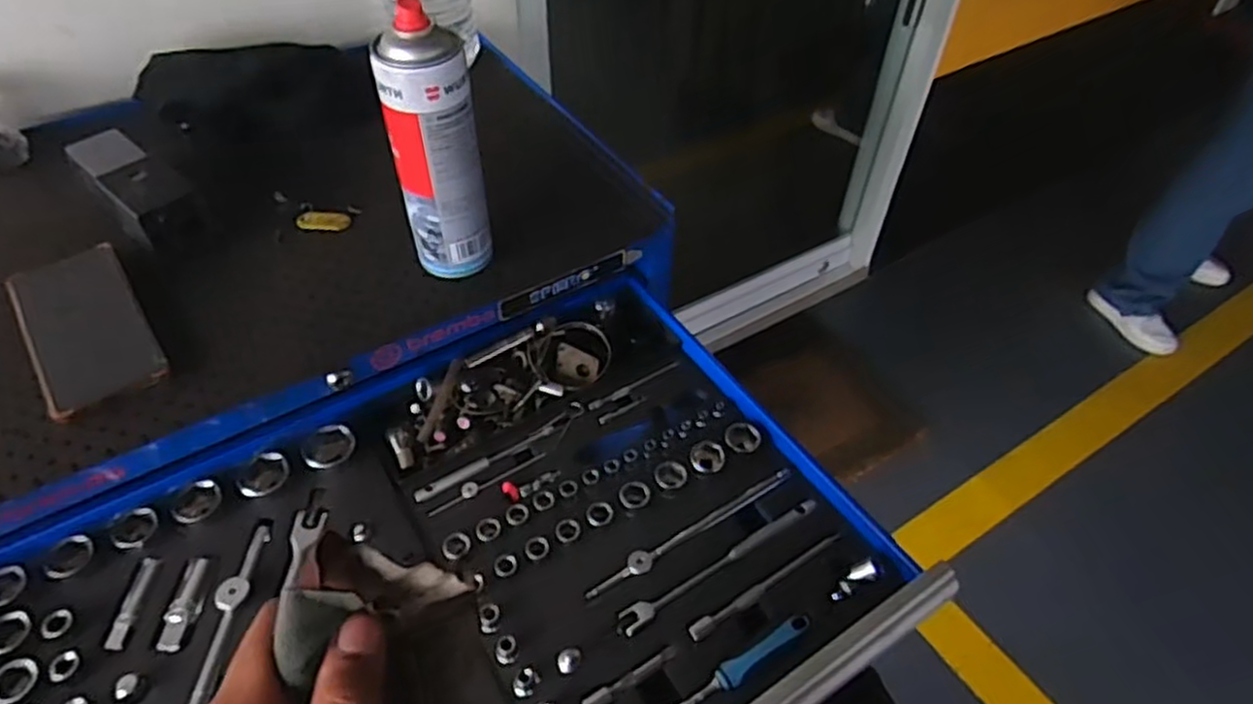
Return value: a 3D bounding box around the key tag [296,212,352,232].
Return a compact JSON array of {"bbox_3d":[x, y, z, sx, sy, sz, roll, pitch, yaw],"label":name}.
[{"bbox_3d":[-0.277,-0.120,0.686,0.047,0.006,0.023,-1,48,-3],"label":"key tag"}]

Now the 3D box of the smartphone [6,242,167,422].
[{"bbox_3d":[-0.419,-0.022,0.578,0.080,0.016,0.164,-29,55,-25],"label":"smartphone"}]

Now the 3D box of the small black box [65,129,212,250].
[{"bbox_3d":[-0.431,-0.146,0.657,0.058,0.047,0.146,-36,58,-29],"label":"small black box"}]

